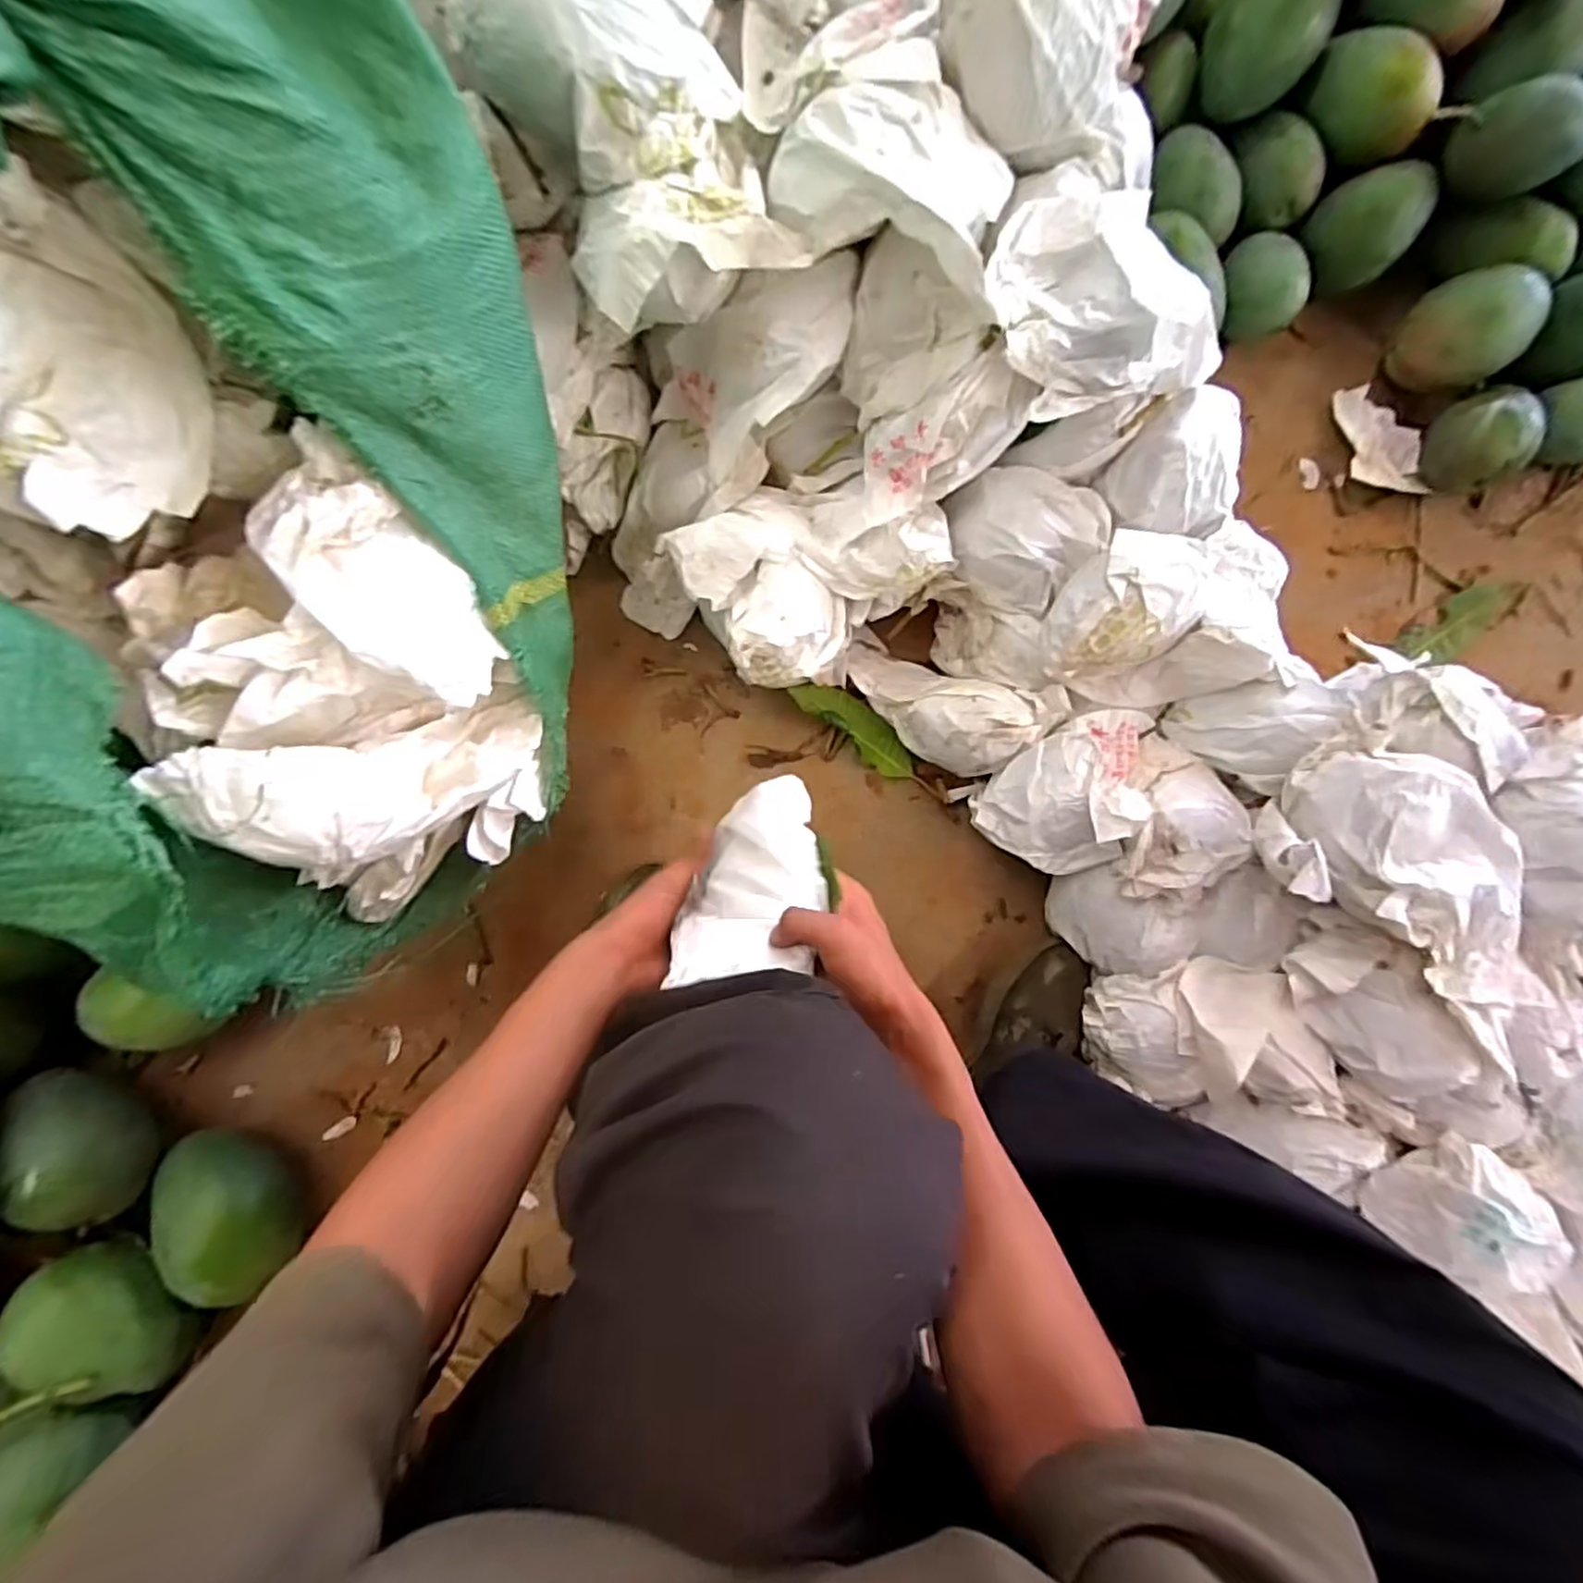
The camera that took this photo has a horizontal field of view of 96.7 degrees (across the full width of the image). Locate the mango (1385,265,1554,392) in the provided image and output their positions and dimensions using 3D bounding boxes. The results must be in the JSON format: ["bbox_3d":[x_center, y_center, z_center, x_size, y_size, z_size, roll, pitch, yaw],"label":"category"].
[{"bbox_3d":[0.737,-0.505,0.770,0.094,0.091,0.110,-33,89,-8],"label":"mango"}]

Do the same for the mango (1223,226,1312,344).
[{"bbox_3d":[0.502,-0.555,0.753,0.069,0.062,0.103,2,85,-6],"label":"mango"}]

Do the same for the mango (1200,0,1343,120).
[{"bbox_3d":[0.472,-0.754,0.703,0.106,0.083,0.113,1,85,-6],"label":"mango"}]

